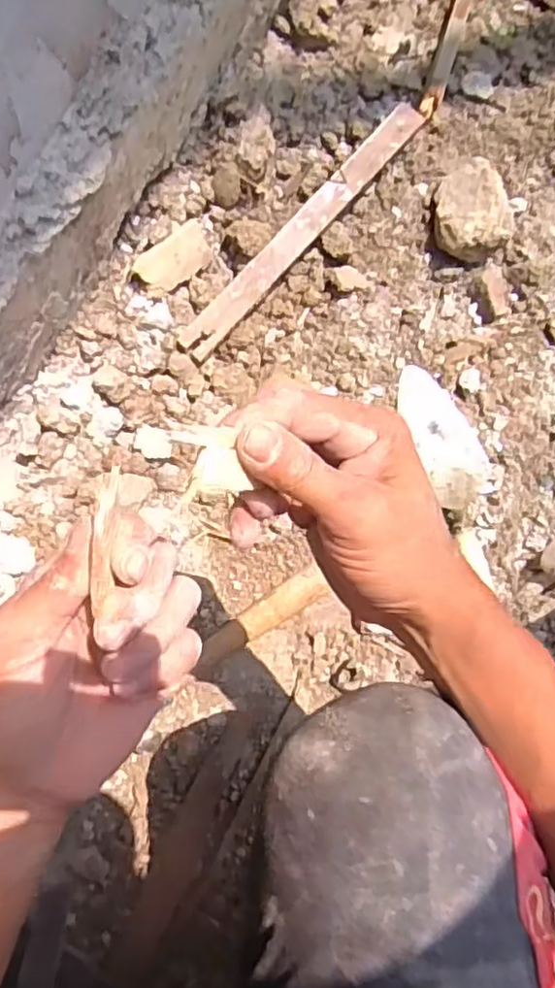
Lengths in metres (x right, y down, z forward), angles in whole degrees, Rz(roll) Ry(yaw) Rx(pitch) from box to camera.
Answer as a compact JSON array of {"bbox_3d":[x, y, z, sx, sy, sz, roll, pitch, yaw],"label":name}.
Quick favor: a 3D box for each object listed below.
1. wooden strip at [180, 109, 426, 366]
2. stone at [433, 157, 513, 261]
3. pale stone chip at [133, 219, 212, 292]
[{"bbox_3d":[0.032,-0.283,0.702,0.032,0.012,0.374,40,81,3],"label":"wooden strip"},{"bbox_3d":[0.218,-0.322,0.757,0.080,0.045,0.106,-11,82,-5],"label":"stone"},{"bbox_3d":[-0.103,-0.240,0.674,0.084,0.022,0.041,-43,86,-9],"label":"pale stone chip"}]

